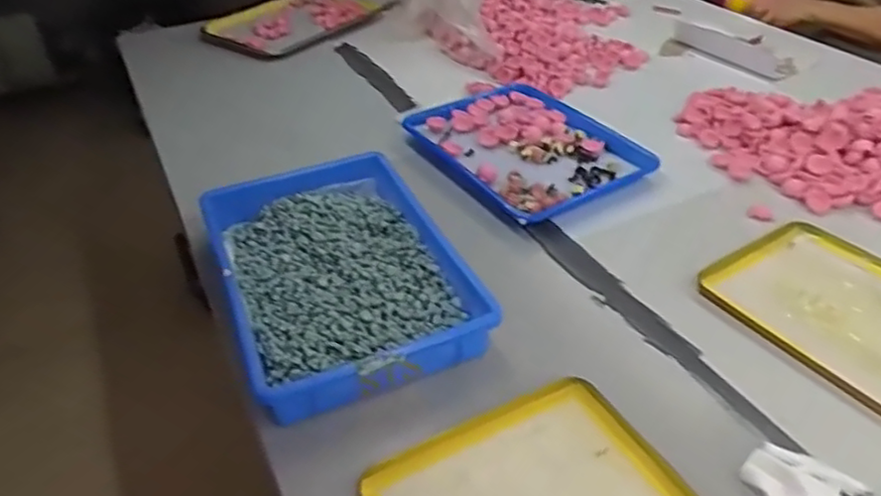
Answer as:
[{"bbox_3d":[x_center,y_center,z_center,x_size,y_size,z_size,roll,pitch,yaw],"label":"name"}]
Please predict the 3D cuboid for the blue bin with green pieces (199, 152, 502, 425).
[{"bbox_3d":[-0.124,0.016,0.779,0.253,0.058,0.402,-17,40,-18],"label":"blue bin with green pieces"}]

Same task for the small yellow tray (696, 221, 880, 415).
[{"bbox_3d":[0.445,0.061,0.713,0.213,0.013,0.249,-22,42,-24],"label":"small yellow tray"}]

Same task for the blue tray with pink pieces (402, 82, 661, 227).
[{"bbox_3d":[0.125,-0.157,1.005,0.259,0.025,0.344,-21,42,-23],"label":"blue tray with pink pieces"}]

